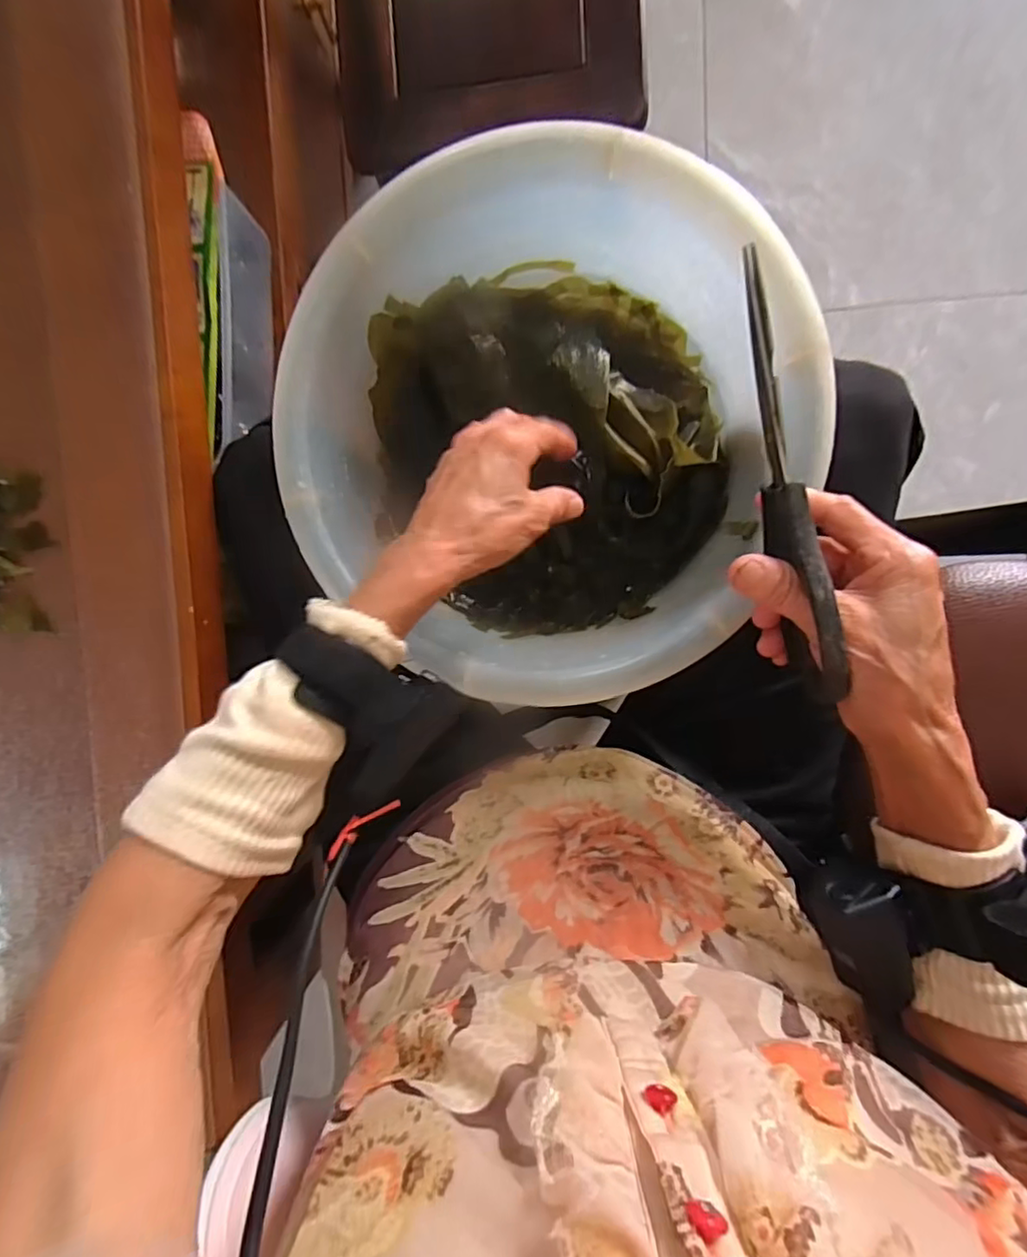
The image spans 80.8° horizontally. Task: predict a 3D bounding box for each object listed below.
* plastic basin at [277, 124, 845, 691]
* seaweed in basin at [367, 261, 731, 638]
[{"bbox_3d":[0.015,-0.123,0.395,0.301,0.106,0.304,1,96,6],"label":"plastic basin"},{"bbox_3d":[0.024,-0.125,0.430,0.233,0.042,0.249,1,97,5],"label":"seaweed in basin"}]

